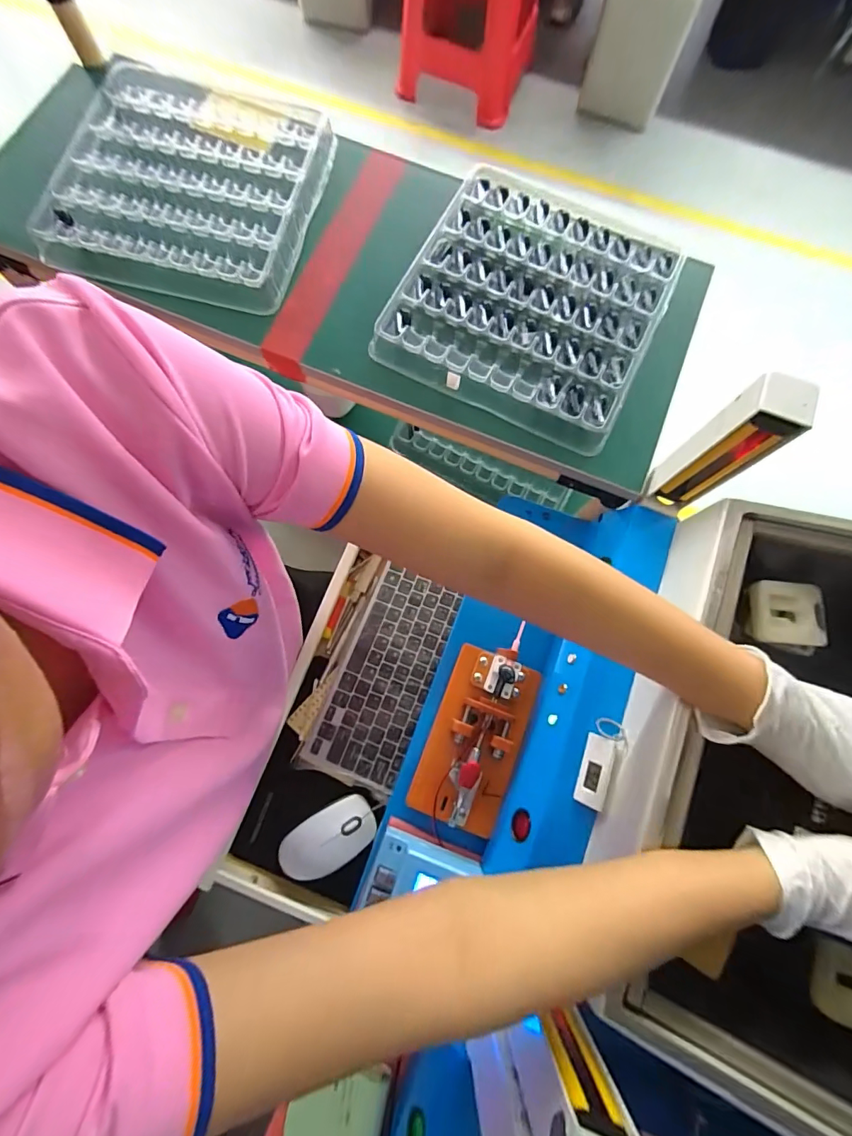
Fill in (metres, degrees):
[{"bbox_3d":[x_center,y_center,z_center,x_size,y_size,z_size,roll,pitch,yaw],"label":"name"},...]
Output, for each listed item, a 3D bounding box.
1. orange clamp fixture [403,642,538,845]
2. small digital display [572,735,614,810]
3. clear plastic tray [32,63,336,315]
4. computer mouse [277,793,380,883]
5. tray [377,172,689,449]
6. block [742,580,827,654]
[{"bbox_3d":[0.053,0.169,0.443,0.090,0.046,0.168,21,78,3],"label":"orange clamp fixture"},{"bbox_3d":[0.145,0.173,0.380,0.024,0.013,0.057,8,74,40],"label":"small digital display"},{"bbox_3d":[-0.252,-0.415,0.483,0.254,0.026,0.280,12,77,1],"label":"clear plastic tray"},{"bbox_3d":[-0.106,0.294,0.485,0.098,0.033,0.054,-28,79,-7],"label":"computer mouse"},{"bbox_3d":[0.111,-0.276,0.459,0.247,0.026,0.252,26,78,4],"label":"tray"},{"bbox_3d":[0.296,0.039,0.367,0.054,0.018,0.053,10,77,1],"label":"block"}]

